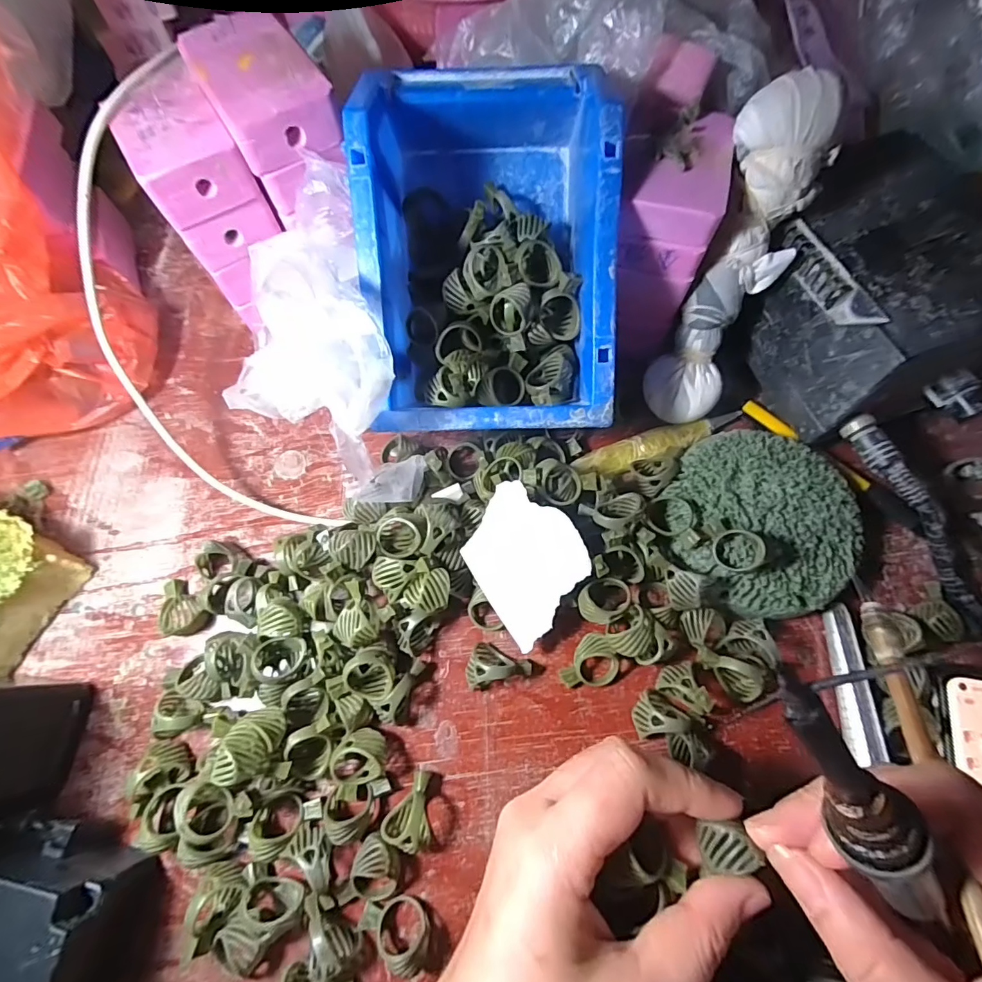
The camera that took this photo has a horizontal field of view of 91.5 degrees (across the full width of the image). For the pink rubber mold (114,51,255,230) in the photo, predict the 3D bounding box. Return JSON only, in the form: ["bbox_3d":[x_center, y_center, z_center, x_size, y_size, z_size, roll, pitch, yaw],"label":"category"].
[{"bbox_3d":[-0.160,-0.180,0.247,0.046,0.029,0.069,-31,73,-9],"label":"pink rubber mold"}]

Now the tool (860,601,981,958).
[{"bbox_3d":[0.149,0.101,0.159,0.008,0.009,0.136,9,52,4],"label":"tool"}]

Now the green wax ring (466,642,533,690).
[{"bbox_3d":[0.004,0.090,0.248,0.033,0.022,0.022,-8,71,-1],"label":"green wax ring"}]

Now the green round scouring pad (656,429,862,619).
[{"bbox_3d":[0.149,0.014,0.265,0.097,0.022,0.098,0,71,1],"label":"green round scouring pad"}]

